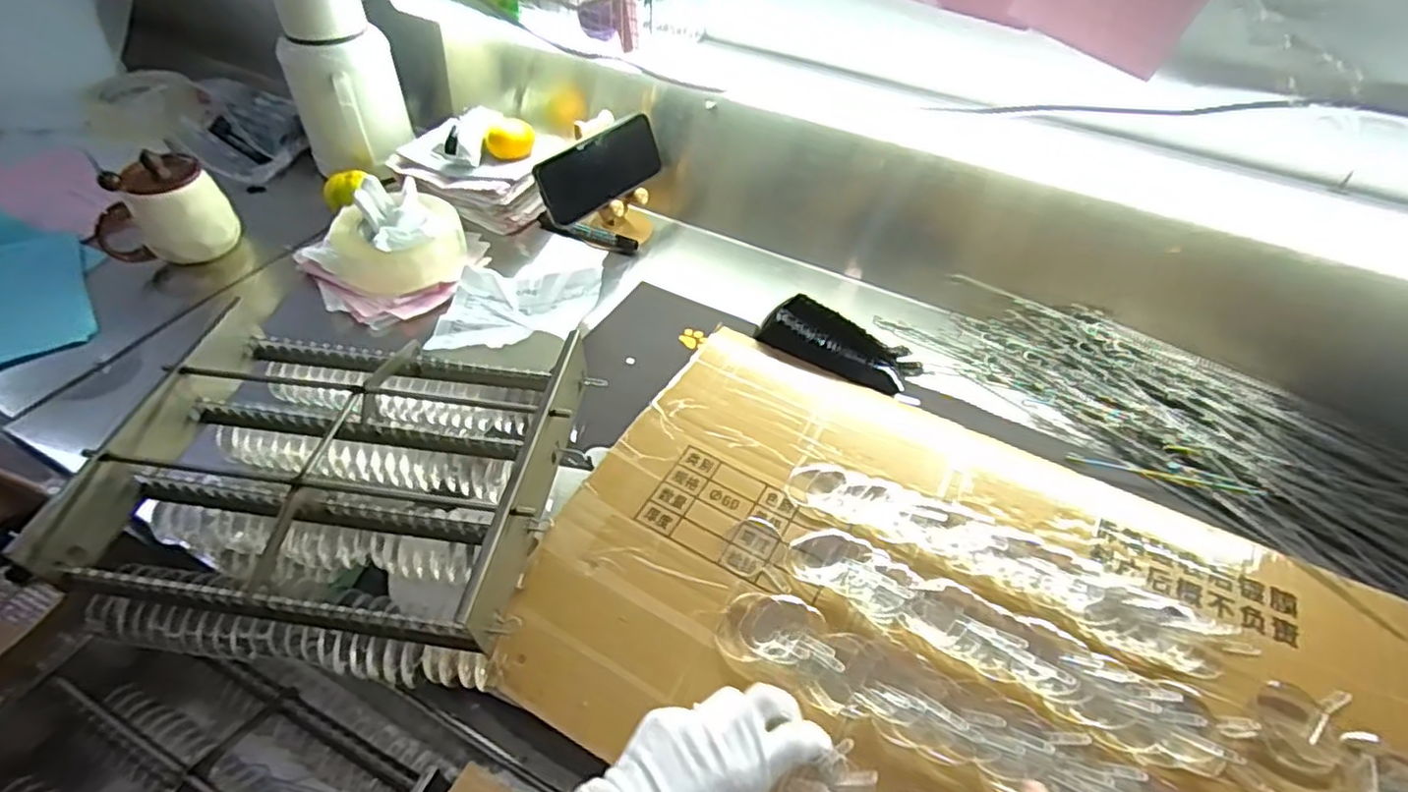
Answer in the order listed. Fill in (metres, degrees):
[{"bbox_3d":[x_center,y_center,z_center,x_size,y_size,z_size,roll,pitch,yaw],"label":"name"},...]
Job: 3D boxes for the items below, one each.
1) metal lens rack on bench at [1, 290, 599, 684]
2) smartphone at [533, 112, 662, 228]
[{"bbox_3d":[-0.271,0.060,0.521,0.315,0.099,0.251,7,47,4],"label":"metal lens rack on bench"},{"bbox_3d":[-0.119,-0.260,0.792,0.162,0.082,0.013,-38,50,-23],"label":"smartphone"}]

